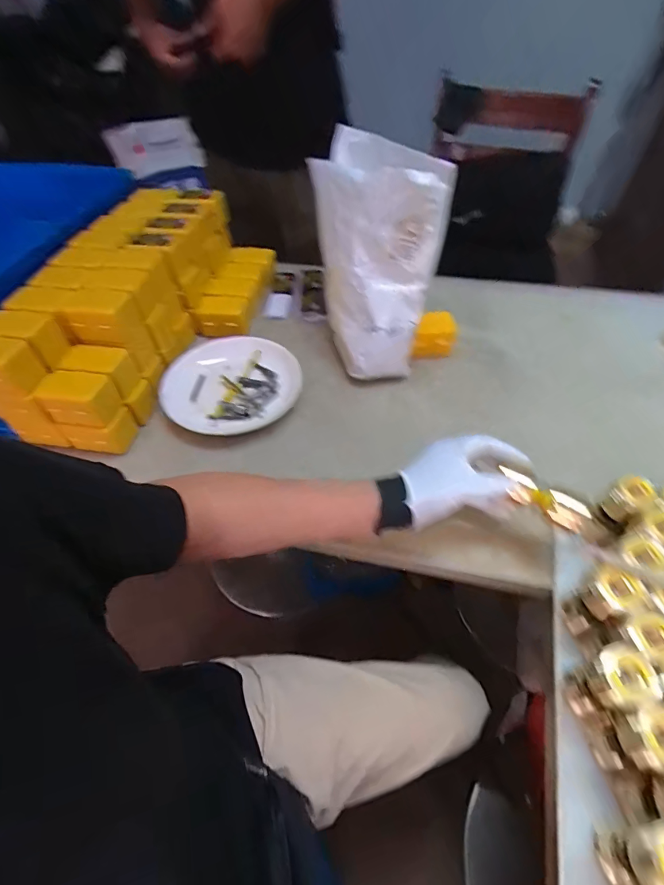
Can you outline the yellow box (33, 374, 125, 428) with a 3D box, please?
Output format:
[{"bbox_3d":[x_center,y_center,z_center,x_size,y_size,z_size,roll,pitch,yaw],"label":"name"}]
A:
[{"bbox_3d":[-0.325,-0.055,0.551,0.083,0.044,0.054,3,52,4],"label":"yellow box"}]

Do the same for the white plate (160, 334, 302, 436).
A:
[{"bbox_3d":[-0.153,-0.087,0.651,0.202,0.037,0.190,0,52,1],"label":"white plate"}]

